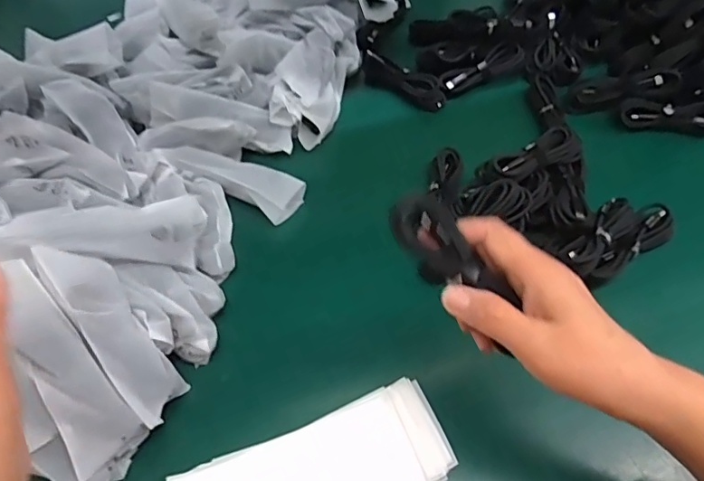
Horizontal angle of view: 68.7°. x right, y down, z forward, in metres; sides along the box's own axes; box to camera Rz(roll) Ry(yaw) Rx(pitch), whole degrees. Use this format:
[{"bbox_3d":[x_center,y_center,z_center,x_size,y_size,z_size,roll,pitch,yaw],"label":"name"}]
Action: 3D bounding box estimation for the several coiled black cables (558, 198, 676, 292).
[{"bbox_3d":[0.237,-0.005,0.465,0.123,0.033,0.054,-29,60,-17],"label":"several coiled black cables"}]

